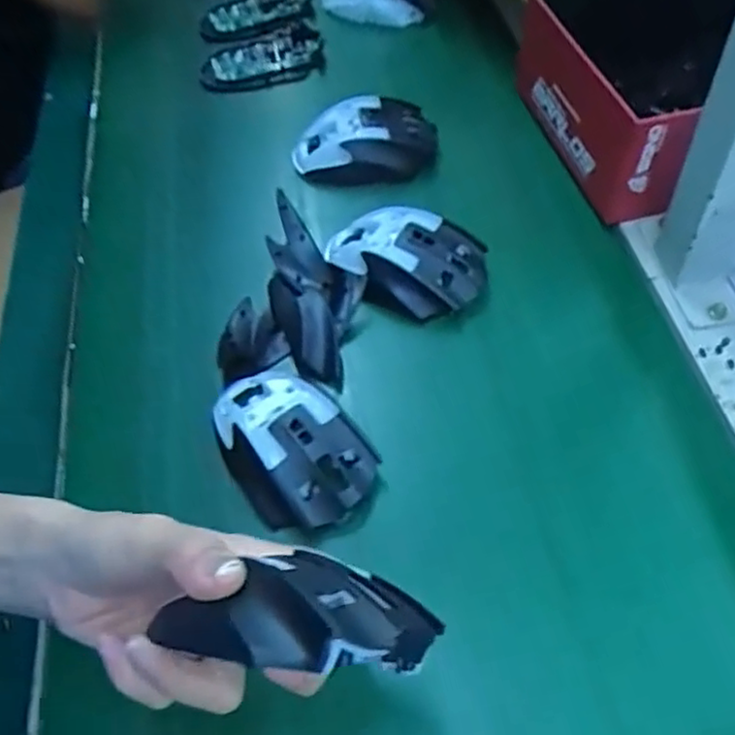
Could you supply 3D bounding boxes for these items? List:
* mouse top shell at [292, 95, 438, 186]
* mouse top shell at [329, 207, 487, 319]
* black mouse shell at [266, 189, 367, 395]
[{"bbox_3d":[-0.003,-0.186,0.573,0.118,0.038,0.066,-10,54,-2],"label":"mouse top shell"},{"bbox_3d":[0.025,-0.077,0.490,0.118,0.037,0.069,18,58,18],"label":"mouse top shell"},{"bbox_3d":[-0.037,-0.055,0.493,0.063,0.034,0.161,-15,54,-6],"label":"black mouse shell"}]

